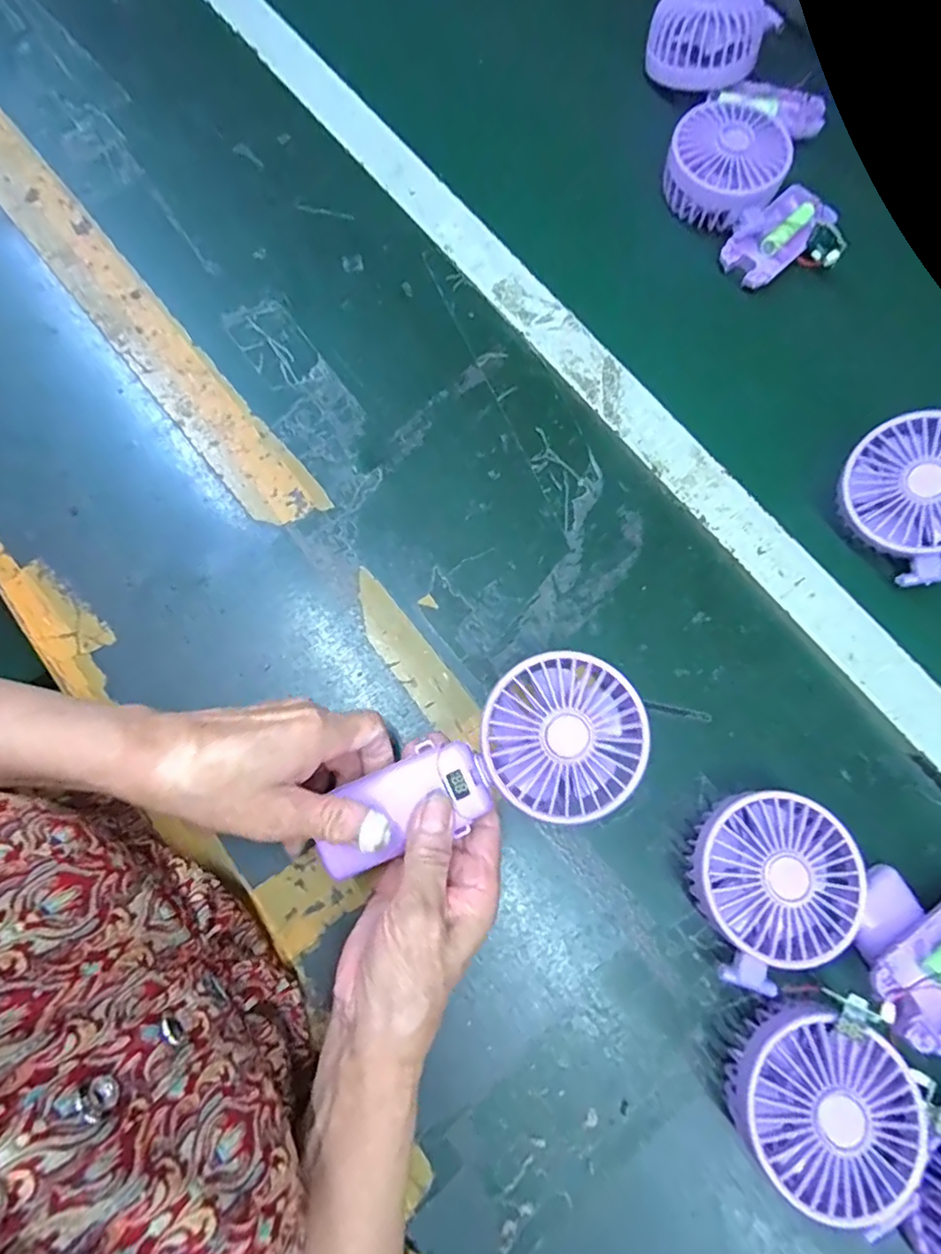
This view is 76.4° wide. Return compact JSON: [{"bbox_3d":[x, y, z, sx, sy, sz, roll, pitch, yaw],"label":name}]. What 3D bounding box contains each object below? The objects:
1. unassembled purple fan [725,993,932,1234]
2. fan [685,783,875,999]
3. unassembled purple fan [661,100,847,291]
[{"bbox_3d":[0.177,0.241,0.304,0.091,0.046,0.080,31,77,7],"label":"unassembled purple fan"},{"bbox_3d":[0.164,0.138,0.333,0.084,0.044,0.090,0,75,0],"label":"fan"},{"bbox_3d":[0.215,-0.327,0.449,0.085,0.046,0.149,-37,78,-9],"label":"unassembled purple fan"}]

